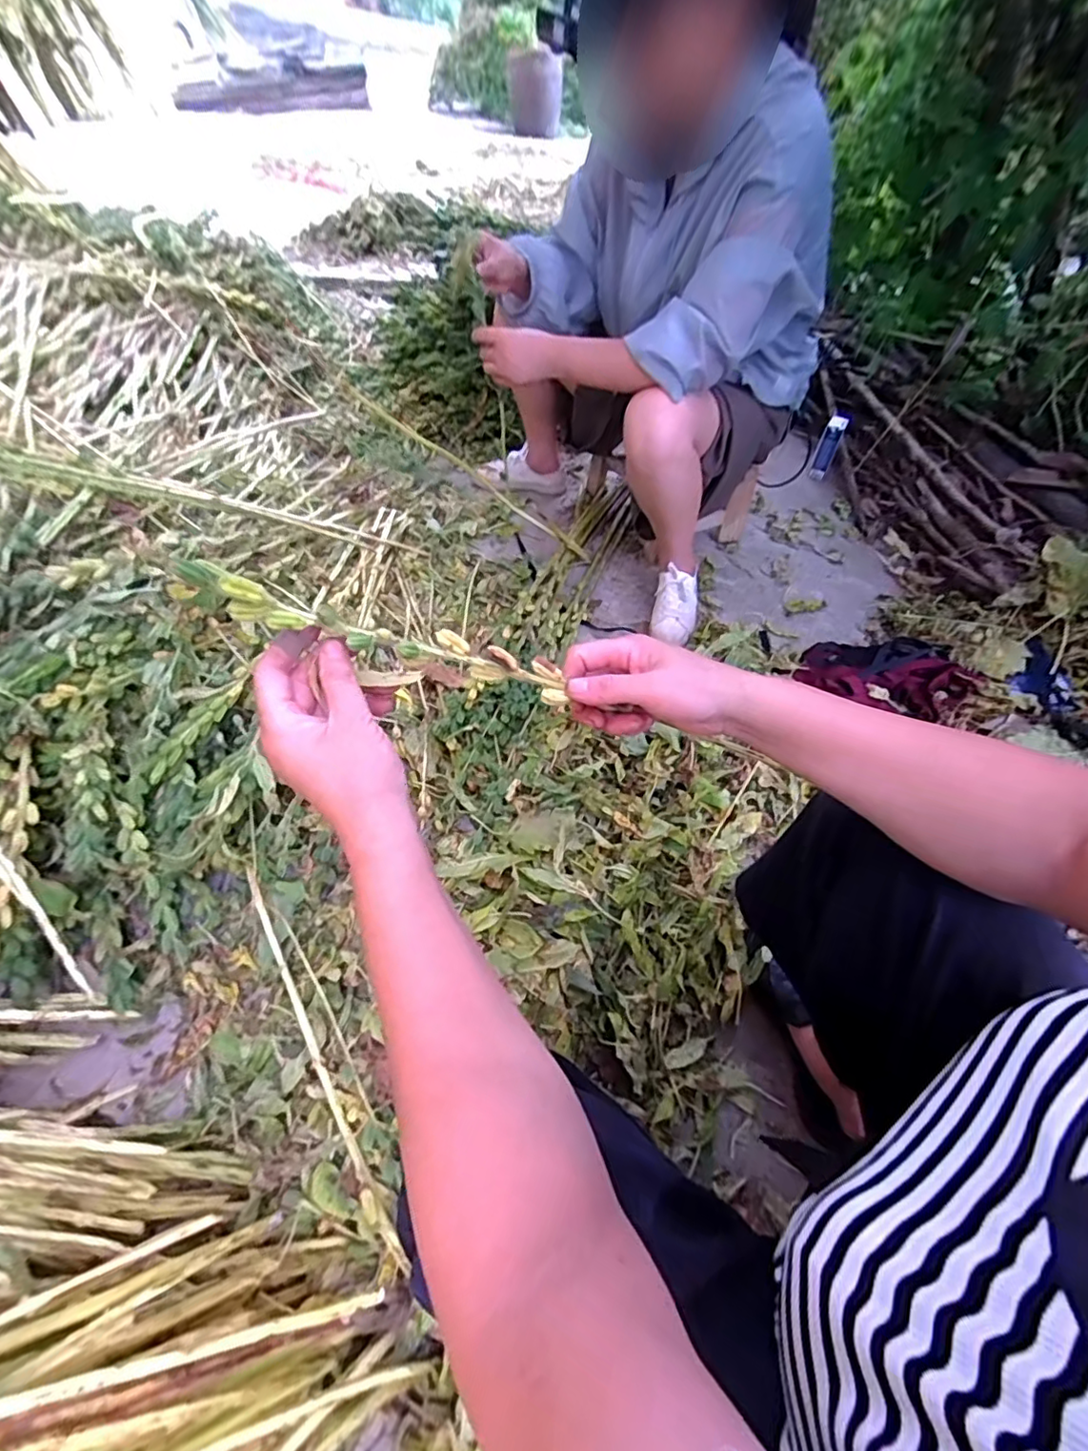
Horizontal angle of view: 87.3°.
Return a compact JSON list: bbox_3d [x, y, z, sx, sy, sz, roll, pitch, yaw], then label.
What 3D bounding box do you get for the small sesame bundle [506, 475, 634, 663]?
[{"bbox_3d":[0.075,-0.351,1.186,0.108,0.054,0.582,17,57,15],"label":"small sesame bundle"}]

